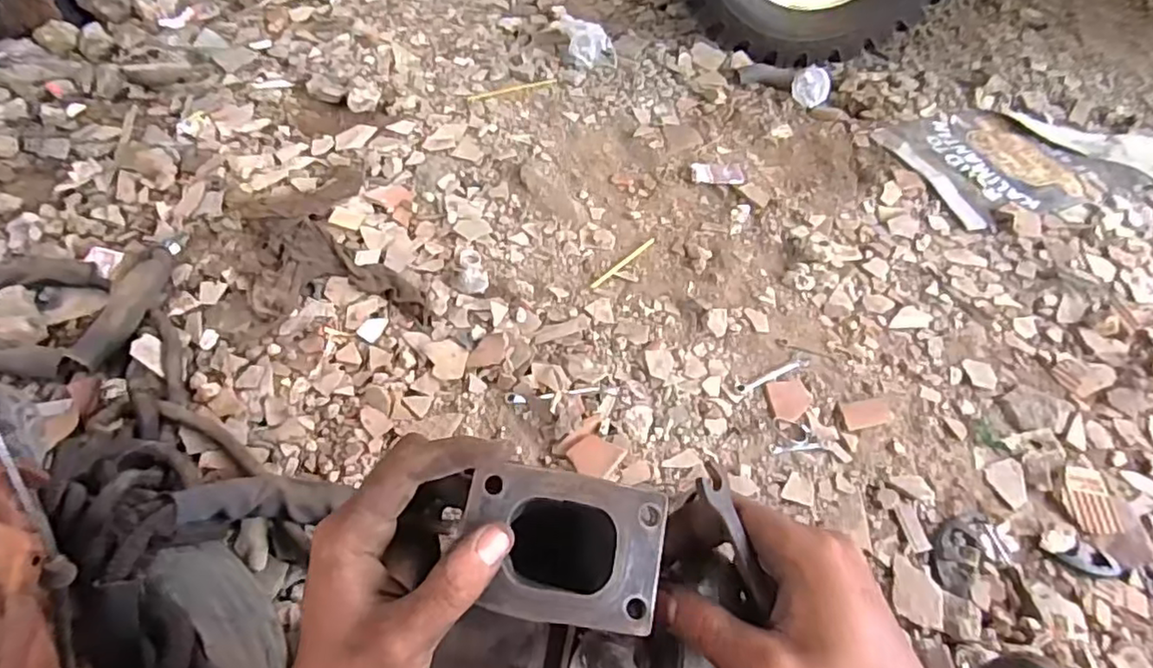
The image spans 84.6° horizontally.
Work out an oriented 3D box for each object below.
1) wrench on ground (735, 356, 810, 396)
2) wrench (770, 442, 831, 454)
[{"bbox_3d":[0.350,0.073,1.127,0.163,0.004,0.022,-20,56,-17],"label":"wrench on ground"},{"bbox_3d":[0.374,0.189,1.057,0.100,0.004,0.018,-2,53,-4],"label":"wrench"}]

